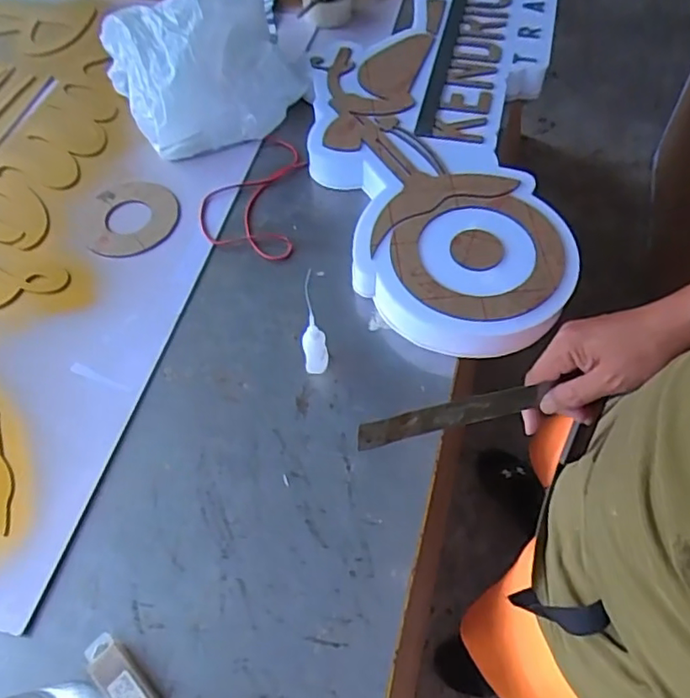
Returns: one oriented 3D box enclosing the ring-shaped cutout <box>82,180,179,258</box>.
[{"bbox_3d":[-0.348,-0.217,0.953,0.150,0.007,0.153,-12,59,-5],"label":"ring-shaped cutout"}]

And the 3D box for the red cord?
[{"bbox_3d":[-0.150,-0.263,0.967,0.157,0.015,0.277,4,59,4],"label":"red cord"}]

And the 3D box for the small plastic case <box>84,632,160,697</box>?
[{"bbox_3d":[-0.230,0.336,0.599,0.099,0.020,0.038,40,68,23],"label":"small plastic case"}]

